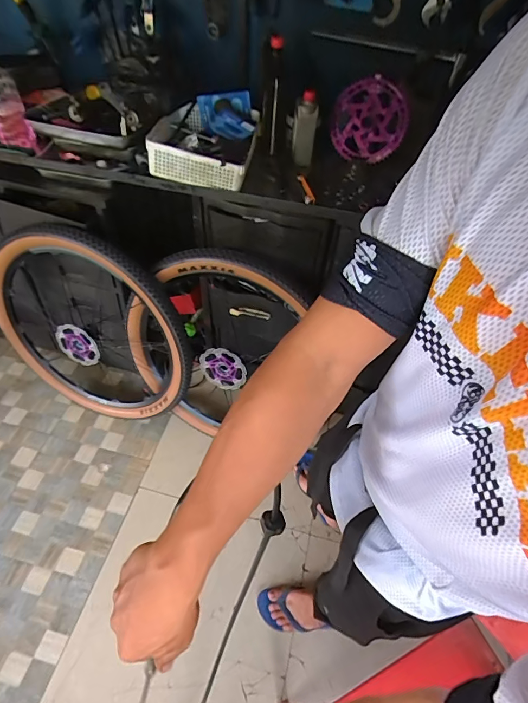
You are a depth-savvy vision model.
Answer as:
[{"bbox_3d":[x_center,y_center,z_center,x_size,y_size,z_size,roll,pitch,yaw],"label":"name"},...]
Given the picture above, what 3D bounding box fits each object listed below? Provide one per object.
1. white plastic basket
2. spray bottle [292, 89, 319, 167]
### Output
[{"bbox_3d":[-0.147,-0.557,1.077,0.243,0.083,0.339,9,50,3],"label":"white plastic basket"},{"bbox_3d":[0.108,-0.586,1.066,0.059,0.171,0.053,5,50,0],"label":"spray bottle"}]

